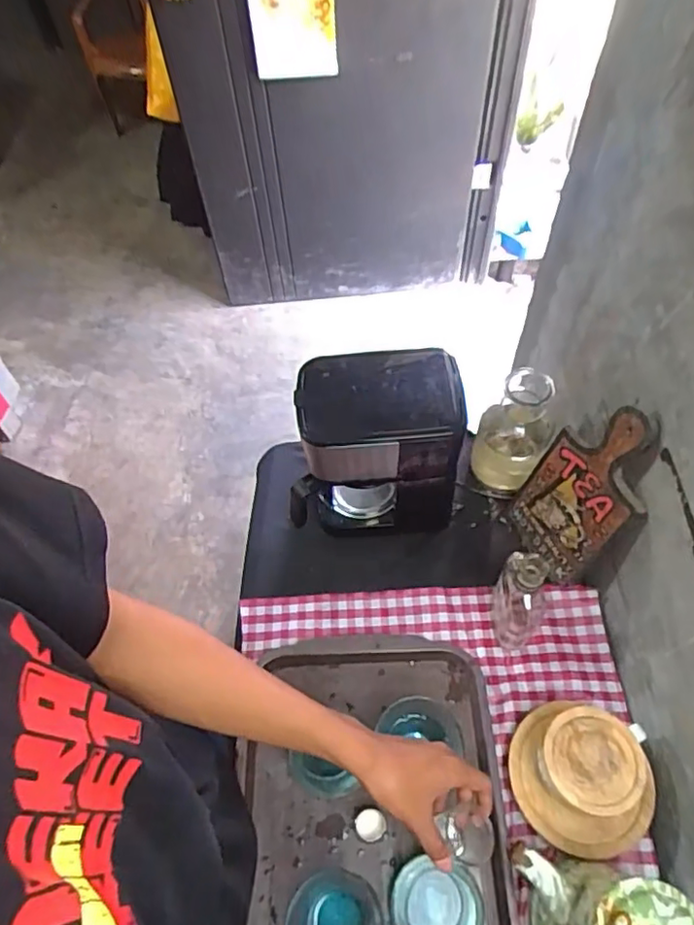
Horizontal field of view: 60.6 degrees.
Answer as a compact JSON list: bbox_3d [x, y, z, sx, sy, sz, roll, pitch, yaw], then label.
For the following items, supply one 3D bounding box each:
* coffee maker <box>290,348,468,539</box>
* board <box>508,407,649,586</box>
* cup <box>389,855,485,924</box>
[{"bbox_3d":[0.043,-0.011,0.802,0.228,0.258,0.136,0,57,3],"label":"coffee maker"},{"bbox_3d":[0.293,0.041,0.741,0.020,0.273,0.139,-14,57,-23],"label":"board"},{"bbox_3d":[0.093,0.465,0.615,0.092,0.047,0.084,-1,57,2],"label":"cup"}]

